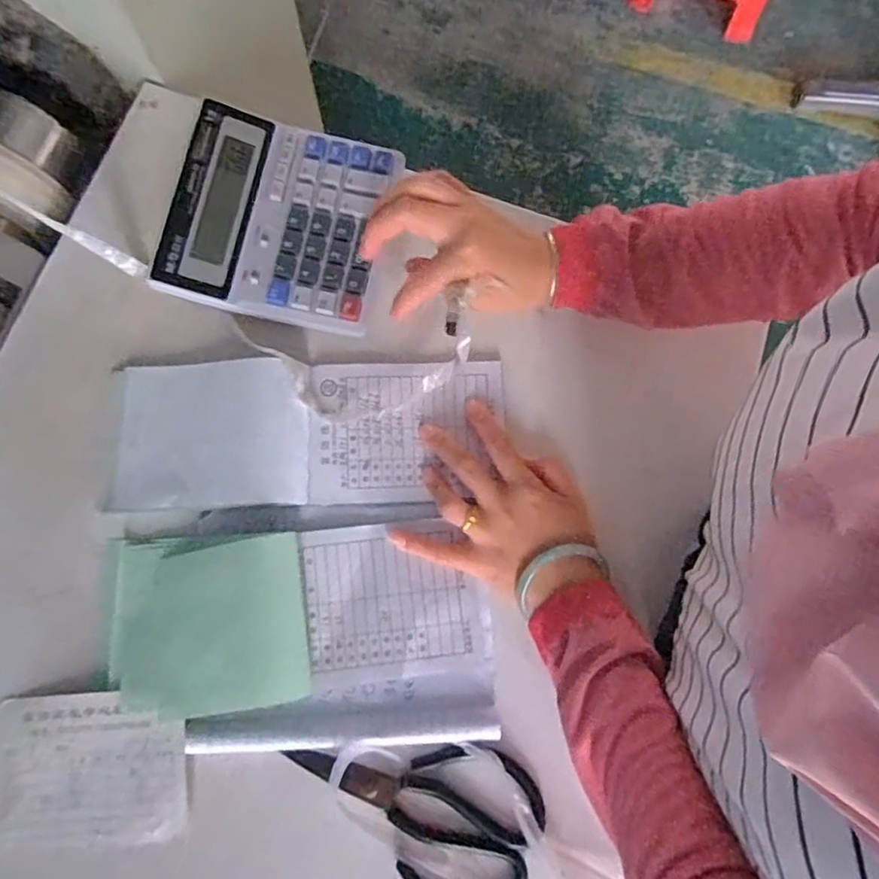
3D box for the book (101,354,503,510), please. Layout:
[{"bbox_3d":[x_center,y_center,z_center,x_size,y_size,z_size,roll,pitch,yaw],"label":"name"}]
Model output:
[{"bbox_3d":[-0.095,-0.008,0.432,0.282,0.025,0.117,-5,77,-6],"label":"book"}]

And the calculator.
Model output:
[{"bbox_3d":[-0.119,-0.170,0.449,0.153,0.030,0.154,10,77,1],"label":"calculator"}]

